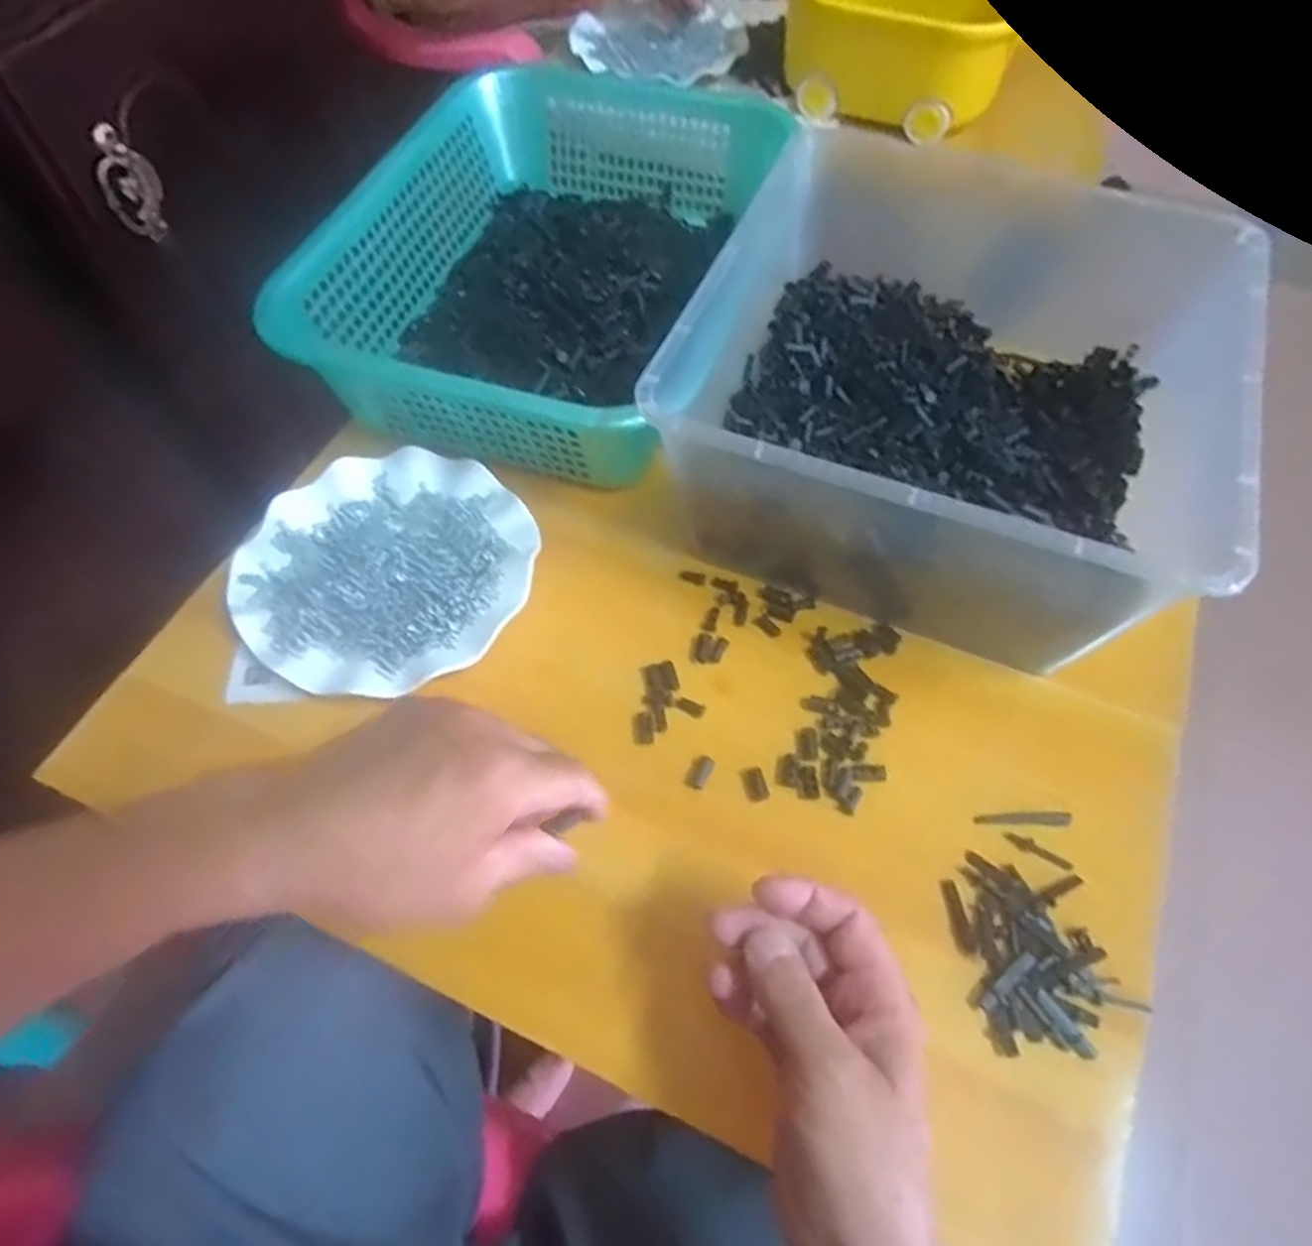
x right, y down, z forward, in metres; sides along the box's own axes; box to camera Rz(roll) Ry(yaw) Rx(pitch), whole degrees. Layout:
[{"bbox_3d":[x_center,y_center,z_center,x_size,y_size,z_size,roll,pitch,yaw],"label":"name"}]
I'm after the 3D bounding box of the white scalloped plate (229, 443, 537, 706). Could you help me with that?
[{"bbox_3d":[-0.173,-0.036,0.501,0.181,0.017,0.173,0,59,0],"label":"white scalloped plate"}]

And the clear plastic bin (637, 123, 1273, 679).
[{"bbox_3d":[0.174,-0.132,0.488,0.293,0.139,0.273,20,61,11],"label":"clear plastic bin"}]

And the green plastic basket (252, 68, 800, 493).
[{"bbox_3d":[-0.091,-0.295,0.607,0.256,0.081,0.388,12,60,7],"label":"green plastic basket"}]

